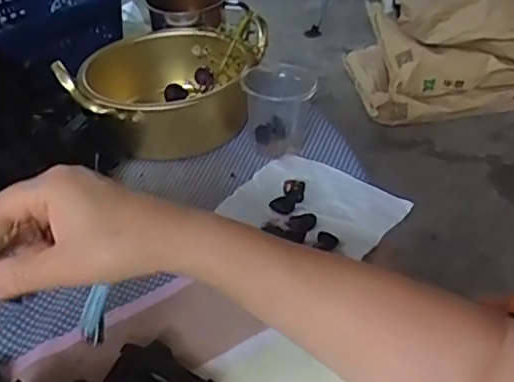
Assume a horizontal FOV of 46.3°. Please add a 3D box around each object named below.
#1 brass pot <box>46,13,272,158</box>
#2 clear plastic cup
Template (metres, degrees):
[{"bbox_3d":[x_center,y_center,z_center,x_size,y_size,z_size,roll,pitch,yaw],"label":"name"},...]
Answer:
[{"bbox_3d":[-0.086,-0.102,0.607,0.166,0.092,0.161,10,41,15],"label":"brass pot"},{"bbox_3d":[0.023,-0.080,0.577,0.066,0.075,0.067,-2,39,1],"label":"clear plastic cup"}]

